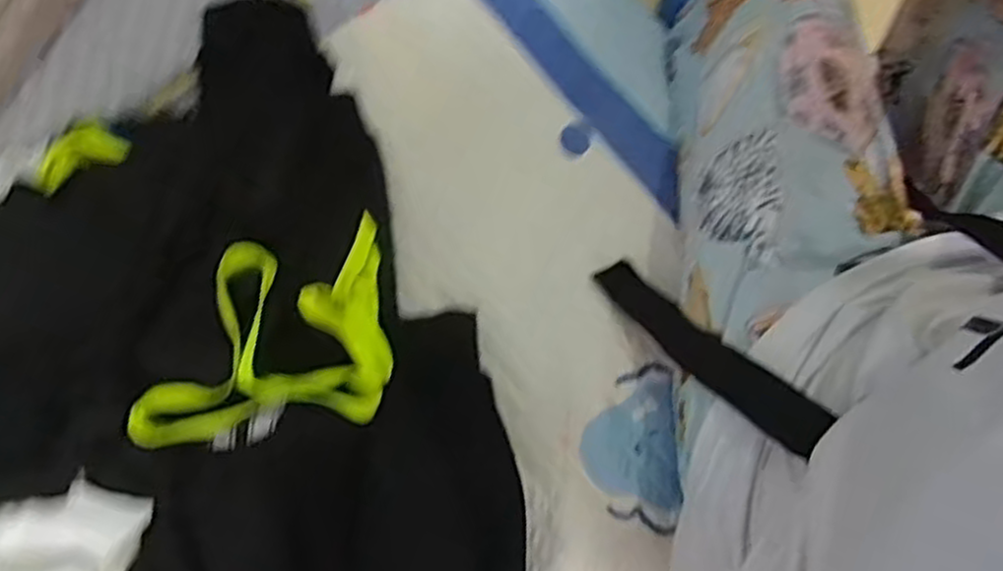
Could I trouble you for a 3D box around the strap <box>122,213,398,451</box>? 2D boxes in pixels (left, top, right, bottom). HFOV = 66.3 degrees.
[{"bbox_3d":[-0.182,0.036,0.598,0.184,0.080,0.155,-12,79,3],"label":"strap"}]

